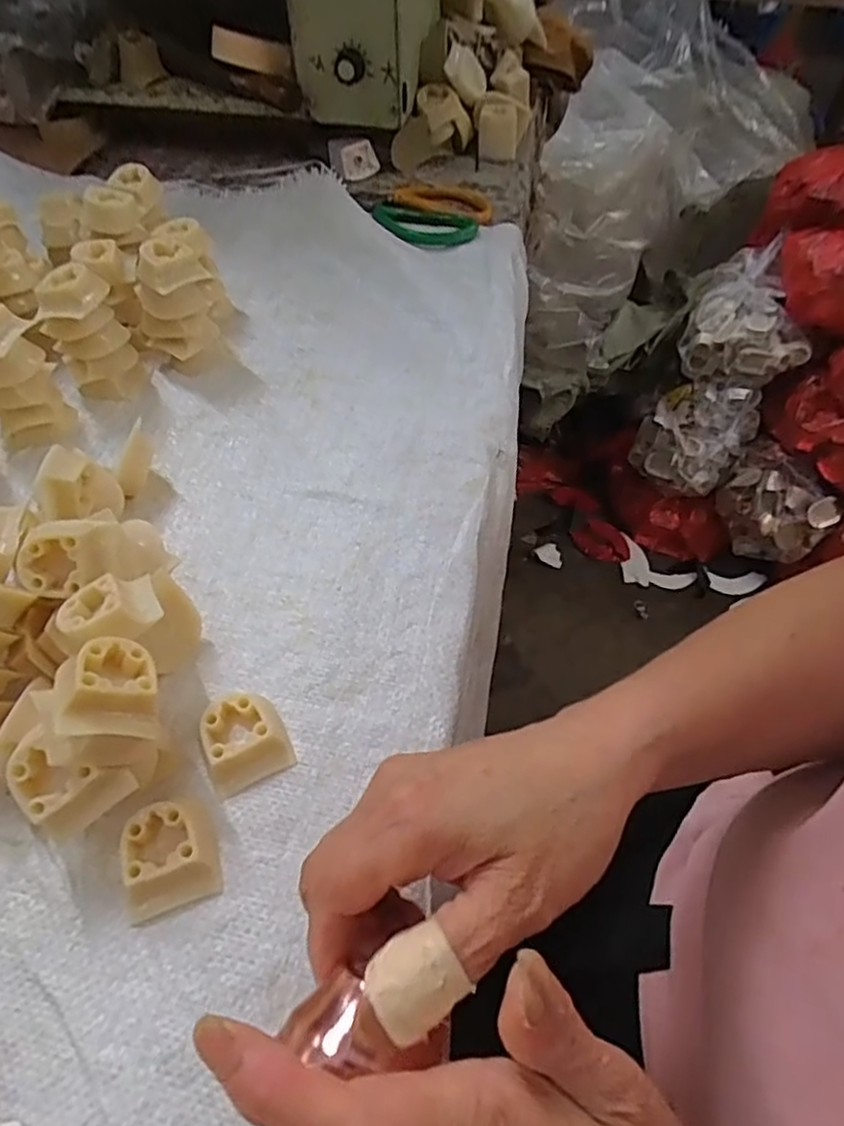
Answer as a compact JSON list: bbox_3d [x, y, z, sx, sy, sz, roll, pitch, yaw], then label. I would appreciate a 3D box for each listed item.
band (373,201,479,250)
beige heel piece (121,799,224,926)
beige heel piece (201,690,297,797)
[{"bbox_3d":[-0.004,-0.300,0.590,0.101,0.008,0.063,18,56,13],"label":"band"},{"bbox_3d":[-0.108,0.123,0.281,0.035,0.016,0.042,-19,56,-13],"label":"beige heel piece"},{"bbox_3d":[-0.083,0.082,0.313,0.035,0.017,0.039,-21,56,-14],"label":"beige heel piece"}]

